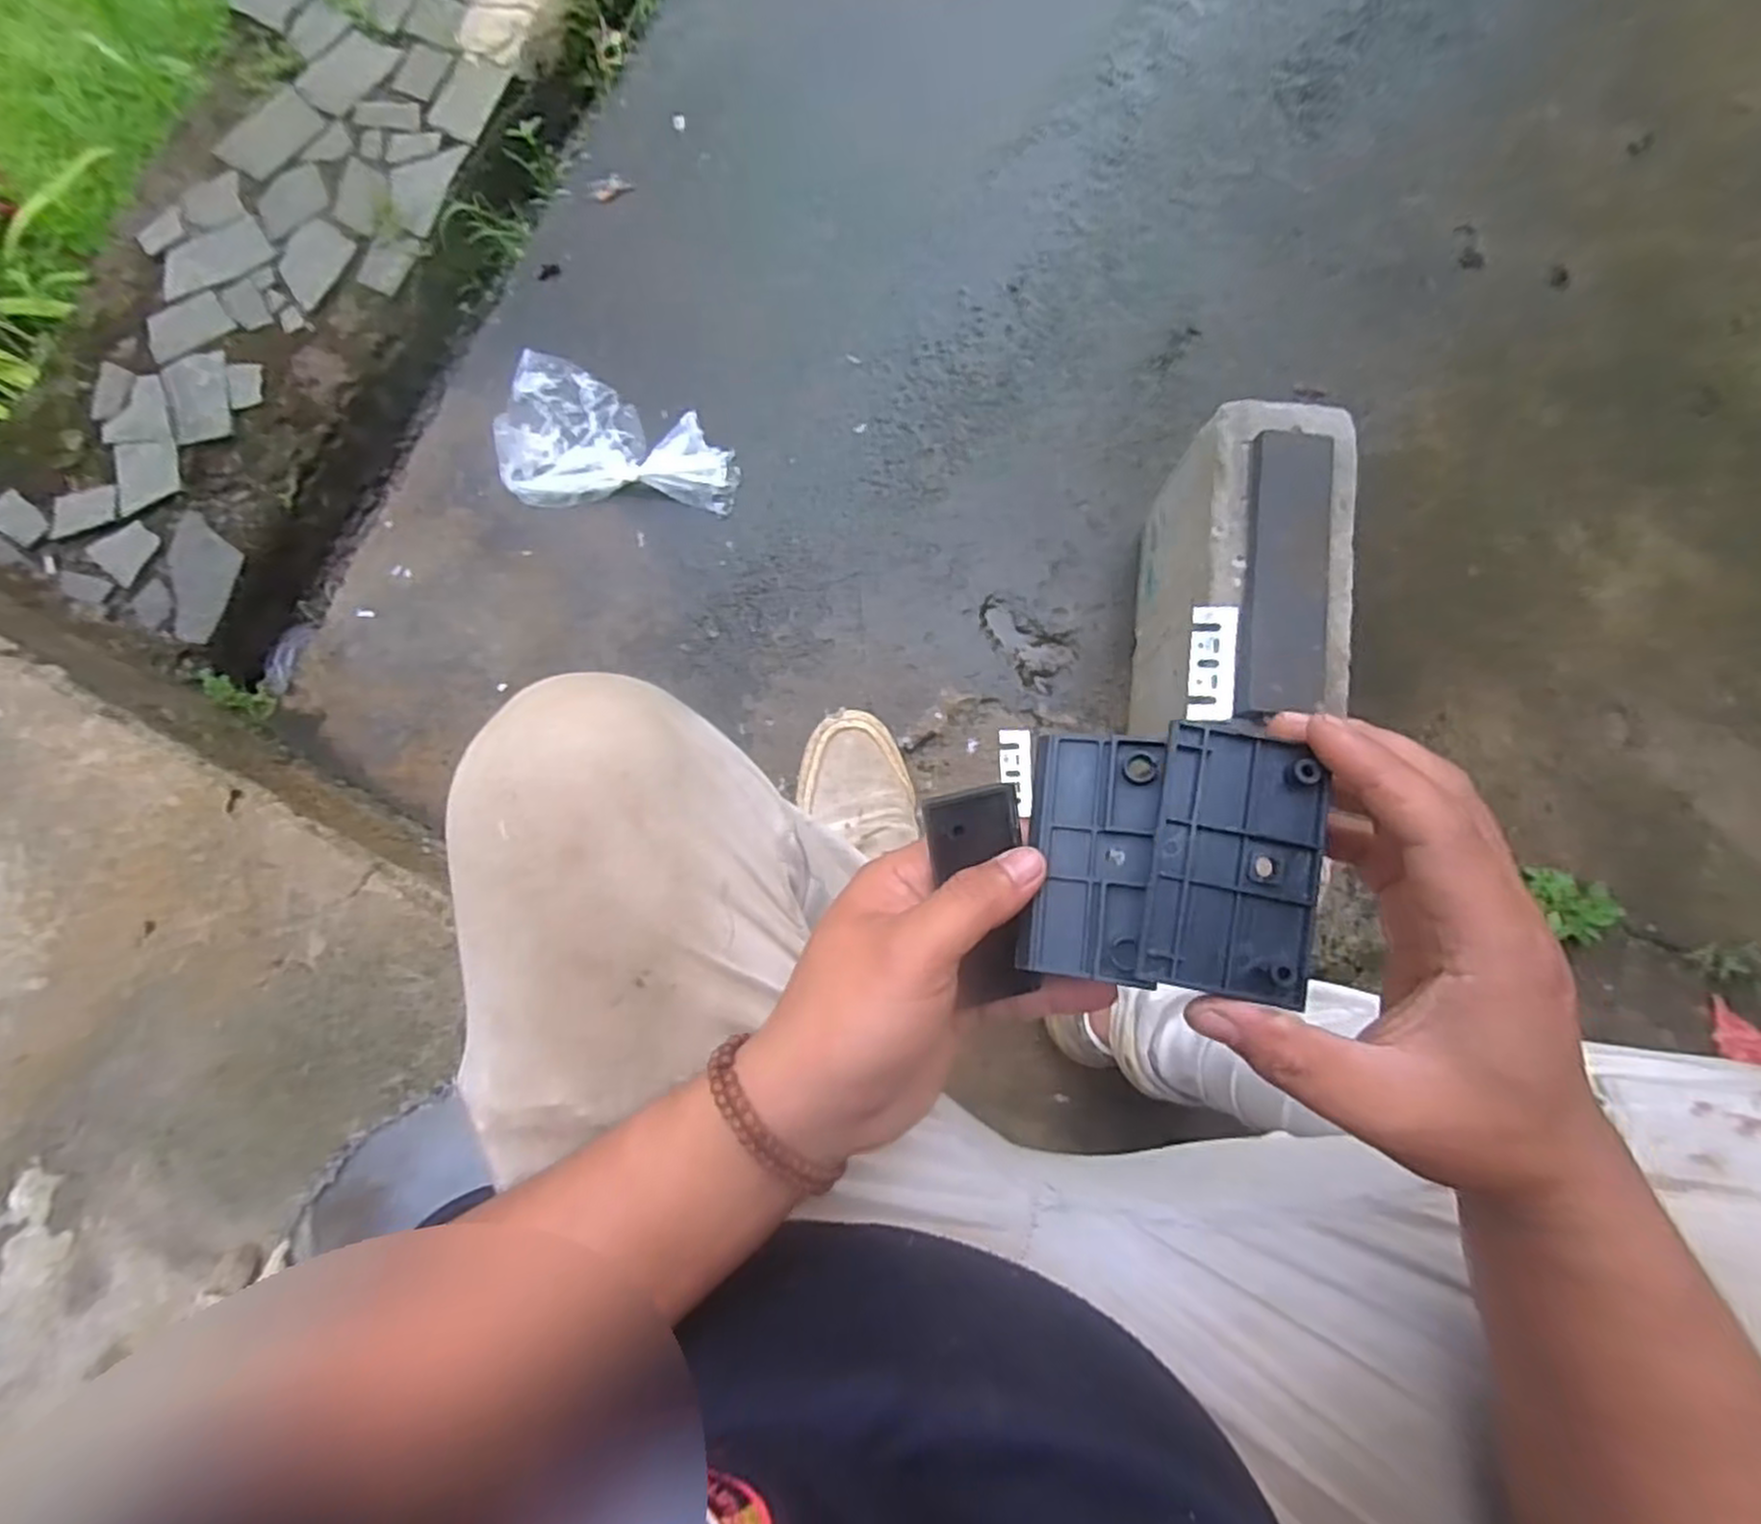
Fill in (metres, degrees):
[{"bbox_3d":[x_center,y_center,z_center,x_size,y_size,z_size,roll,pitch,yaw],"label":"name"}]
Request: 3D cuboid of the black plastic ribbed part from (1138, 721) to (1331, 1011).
[{"bbox_3d":[0.113,0.031,0.241,0.050,0.007,0.083,10,83,5],"label":"black plastic ribbed part"}]

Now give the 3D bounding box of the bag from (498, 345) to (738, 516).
[{"bbox_3d":[-0.265,-0.337,0.779,0.237,0.034,0.158,4,83,5],"label":"bag"}]

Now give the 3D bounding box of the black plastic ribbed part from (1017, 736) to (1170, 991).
[{"bbox_3d":[0.073,0.032,0.264,0.043,0.010,0.082,5,81,21],"label":"black plastic ribbed part"}]

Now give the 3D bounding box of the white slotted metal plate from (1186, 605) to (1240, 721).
[{"bbox_3d":[0.235,-0.070,0.537,0.030,0.004,0.082,3,84,29],"label":"white slotted metal plate"}]

